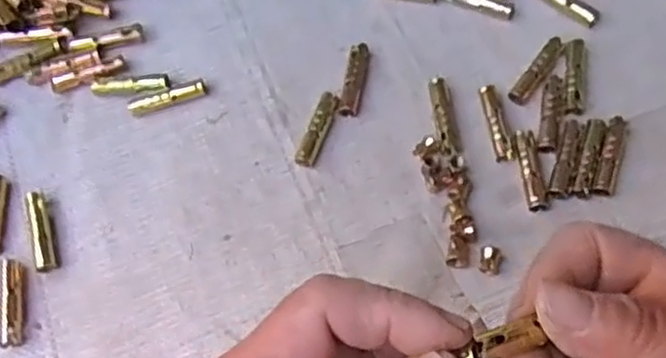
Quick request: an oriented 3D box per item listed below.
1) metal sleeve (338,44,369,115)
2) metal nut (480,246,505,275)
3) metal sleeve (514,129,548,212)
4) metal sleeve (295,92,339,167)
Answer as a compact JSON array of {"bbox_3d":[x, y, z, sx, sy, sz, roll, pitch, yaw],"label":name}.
[{"bbox_3d":[0.011,-0.049,0.357,0.010,0.009,0.041,9,69,5],"label":"metal sleeve"},{"bbox_3d":[0.070,0.035,0.309,0.010,0.005,0.013,8,69,6],"label":"metal nut"},{"bbox_3d":[0.091,-0.004,0.324,0.008,0.005,0.041,-5,68,0],"label":"metal sleeve"},{"bbox_3d":[-0.007,-0.024,0.346,0.009,0.009,0.039,20,70,9],"label":"metal sleeve"}]

